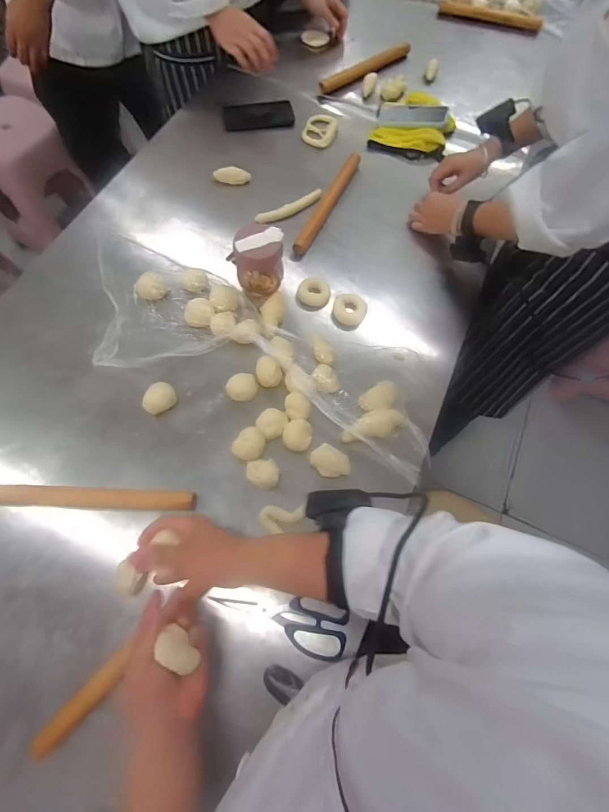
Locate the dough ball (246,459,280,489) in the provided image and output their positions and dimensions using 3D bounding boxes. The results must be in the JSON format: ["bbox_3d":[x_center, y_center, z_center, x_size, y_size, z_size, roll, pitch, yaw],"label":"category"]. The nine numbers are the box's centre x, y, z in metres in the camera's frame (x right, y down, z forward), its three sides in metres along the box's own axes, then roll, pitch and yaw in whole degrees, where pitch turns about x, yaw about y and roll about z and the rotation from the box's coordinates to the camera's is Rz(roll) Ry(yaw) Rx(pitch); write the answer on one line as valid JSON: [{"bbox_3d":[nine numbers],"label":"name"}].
[{"bbox_3d":[-0.062,0.105,0.621,0.048,0.039,0.045,1,66,-1],"label":"dough ball"}]

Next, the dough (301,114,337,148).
[{"bbox_3d":[0.036,-0.637,0.952,0.074,0.022,0.098,12,66,4],"label":"dough"}]

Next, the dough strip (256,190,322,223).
[{"bbox_3d":[-0.026,-0.406,0.836,0.150,0.018,0.034,-30,70,-14],"label":"dough strip"}]

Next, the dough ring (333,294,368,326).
[{"bbox_3d":[0.083,-0.176,0.756,0.060,0.021,0.060,1,66,-1],"label":"dough ring"}]

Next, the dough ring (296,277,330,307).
[{"bbox_3d":[0.017,-0.207,0.754,0.060,0.028,0.051,2,66,-1],"label":"dough ring"}]

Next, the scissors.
[{"bbox_3d":[-0.034,0.283,0.545,0.180,0.009,0.064,15,66,5],"label":"scissors"}]

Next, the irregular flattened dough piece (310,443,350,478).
[{"bbox_3d":[0.040,0.089,0.631,0.060,0.040,0.043,25,68,9],"label":"irregular flattened dough piece"}]

